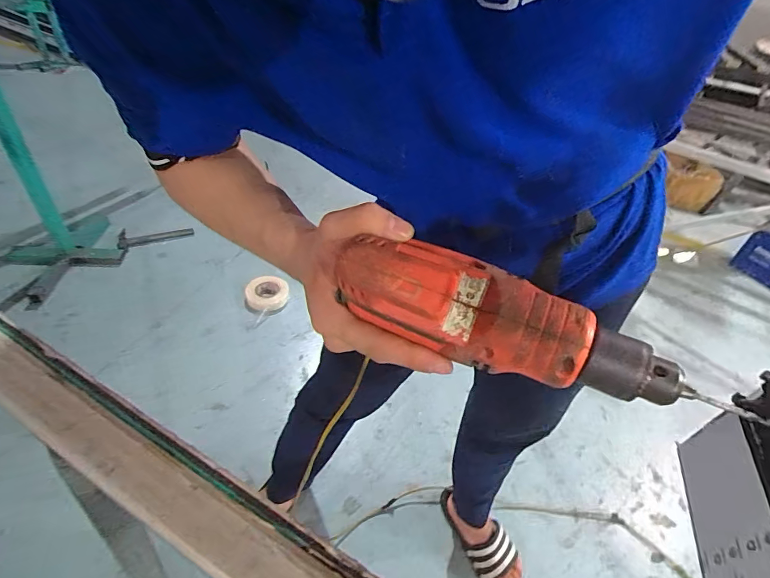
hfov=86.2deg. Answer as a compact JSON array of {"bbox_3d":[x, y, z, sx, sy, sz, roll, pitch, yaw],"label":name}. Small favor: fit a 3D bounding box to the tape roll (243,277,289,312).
[{"bbox_3d":[-0.466,0.016,1.619,0.162,0.040,0.173,4,41,-3],"label":"tape roll"}]

